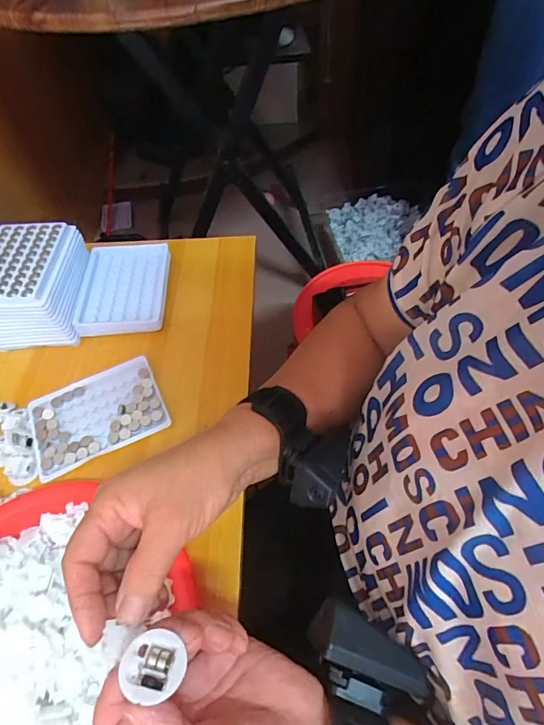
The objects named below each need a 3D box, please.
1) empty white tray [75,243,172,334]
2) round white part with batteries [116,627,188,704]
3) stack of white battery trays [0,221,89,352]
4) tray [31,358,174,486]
[{"bbox_3d":[-0.175,-0.091,0.507,0.096,0.026,0.128,-5,56,0],"label":"empty white tray"},{"bbox_3d":[-0.063,0.158,0.217,0.029,0.013,0.027,17,32,14],"label":"round white part with batteries"},{"bbox_3d":[-0.276,-0.090,0.483,0.101,0.076,0.121,-5,56,0],"label":"stack of white battery trays"},{"bbox_3d":[-0.176,0.052,0.424,0.127,0.008,0.092,-23,58,-12],"label":"tray"}]

